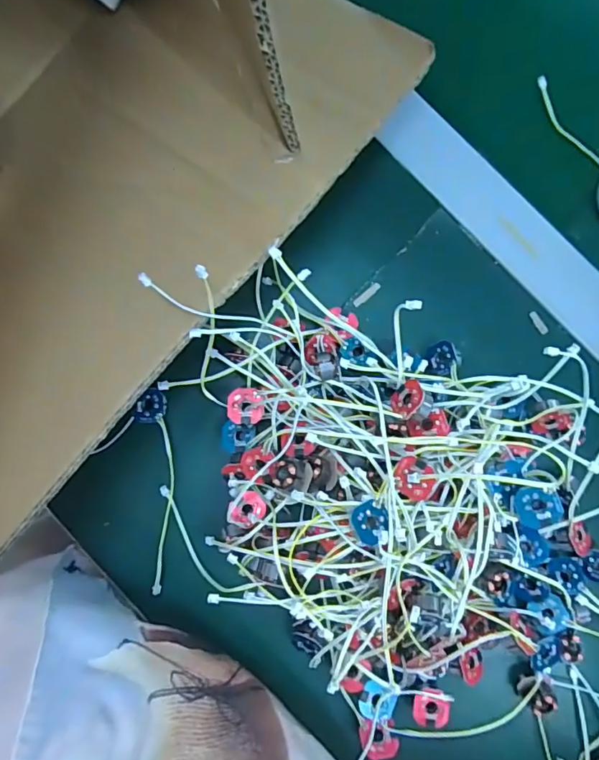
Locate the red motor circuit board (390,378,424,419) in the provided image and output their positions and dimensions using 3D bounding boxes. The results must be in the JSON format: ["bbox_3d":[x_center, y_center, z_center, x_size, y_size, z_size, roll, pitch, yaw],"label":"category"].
[{"bbox_3d":[0.052,0.009,0.236,0.004,0.017,0.018,25,108,-31],"label":"red motor circuit board"}]

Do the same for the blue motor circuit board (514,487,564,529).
[{"bbox_3d":[0.111,0.059,0.226,0.019,0.006,0.019,-6,97,6],"label":"blue motor circuit board"}]

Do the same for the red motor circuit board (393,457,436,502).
[{"bbox_3d":[0.053,0.046,0.226,0.019,0.004,0.017,35,114,23],"label":"red motor circuit board"}]

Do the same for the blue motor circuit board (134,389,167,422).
[{"bbox_3d":[-0.083,0.015,0.276,0.015,0.008,0.019,9,98,4],"label":"blue motor circuit board"}]

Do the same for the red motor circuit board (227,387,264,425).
[{"bbox_3d":[-0.029,0.014,0.256,0.019,0.005,0.017,7,98,4],"label":"red motor circuit board"}]

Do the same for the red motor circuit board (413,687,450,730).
[{"bbox_3d":[0.072,0.179,0.266,0.019,0.006,0.020,-3,97,5],"label":"red motor circuit board"}]

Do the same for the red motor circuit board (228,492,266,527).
[{"bbox_3d":[-0.028,0.071,0.268,0.016,0.004,0.020,47,68,-9],"label":"red motor circuit board"}]

